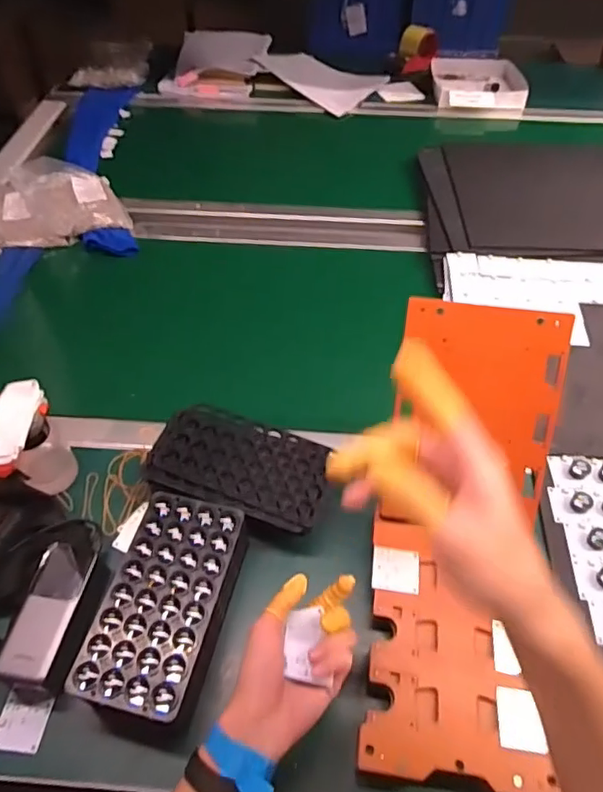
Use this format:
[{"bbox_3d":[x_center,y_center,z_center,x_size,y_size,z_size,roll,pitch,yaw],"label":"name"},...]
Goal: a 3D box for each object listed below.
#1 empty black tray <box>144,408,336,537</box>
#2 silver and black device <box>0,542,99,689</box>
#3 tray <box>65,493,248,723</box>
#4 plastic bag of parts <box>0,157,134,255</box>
[{"bbox_3d":[-0.072,0.074,0.627,0.200,0.020,0.119,14,53,10],"label":"empty black tray"},{"bbox_3d":[-0.243,0.211,0.548,0.055,0.053,0.138,6,52,5],"label":"silver and black device"},{"bbox_3d":[-0.128,0.205,0.547,0.104,0.084,0.199,10,52,7],"label":"tray"},{"bbox_3d":[-0.452,-0.355,1.001,0.245,0.094,0.189,-15,53,-12],"label":"plastic bag of parts"}]

